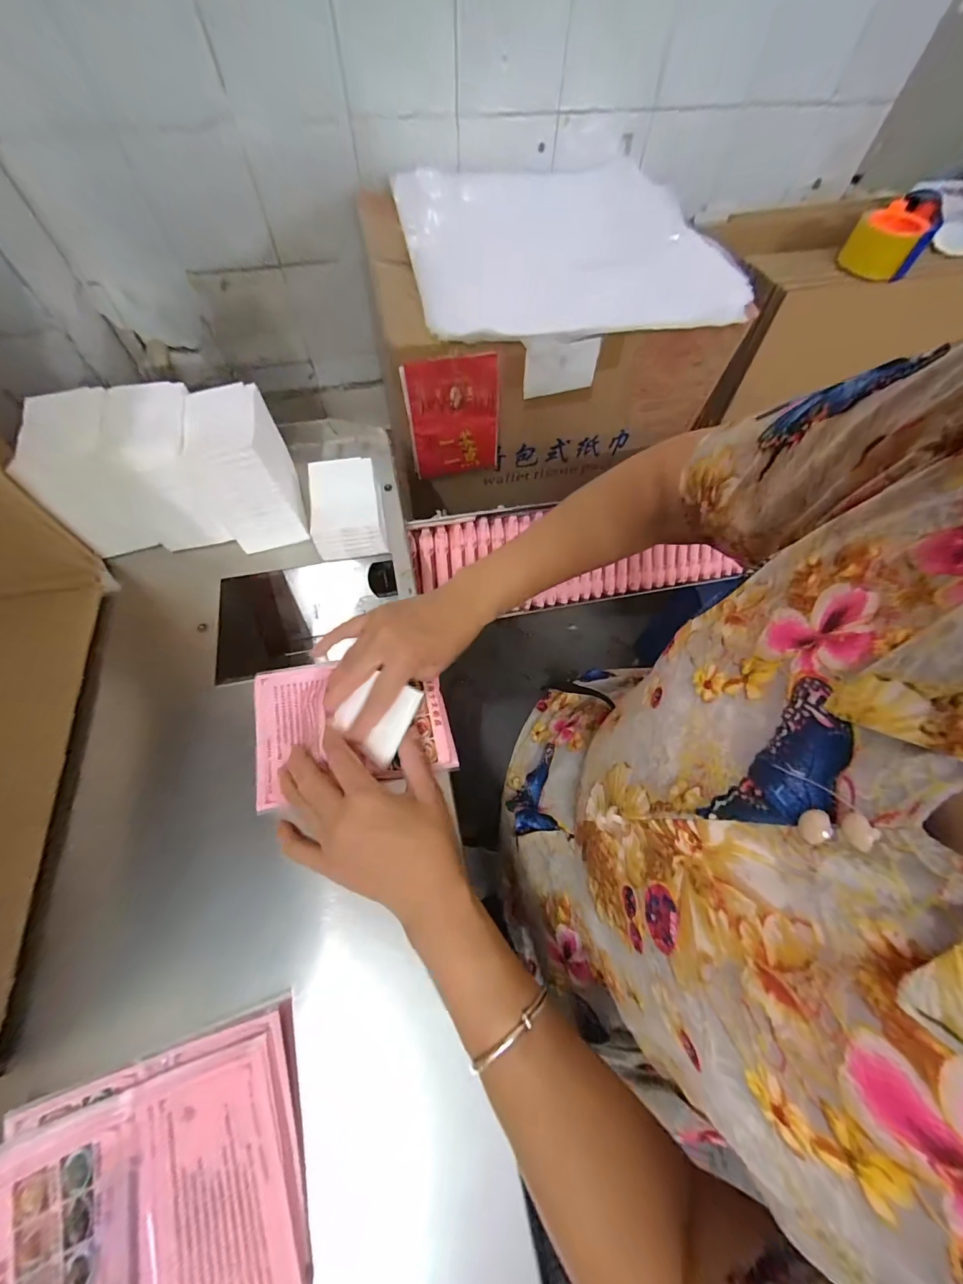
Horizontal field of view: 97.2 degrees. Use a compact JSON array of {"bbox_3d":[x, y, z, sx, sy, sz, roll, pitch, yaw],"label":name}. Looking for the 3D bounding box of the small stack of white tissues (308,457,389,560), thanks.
[{"bbox_3d":[-0.144,-0.144,0.454,0.070,0.045,0.105,-10,65,-7],"label":"small stack of white tissues"}]

